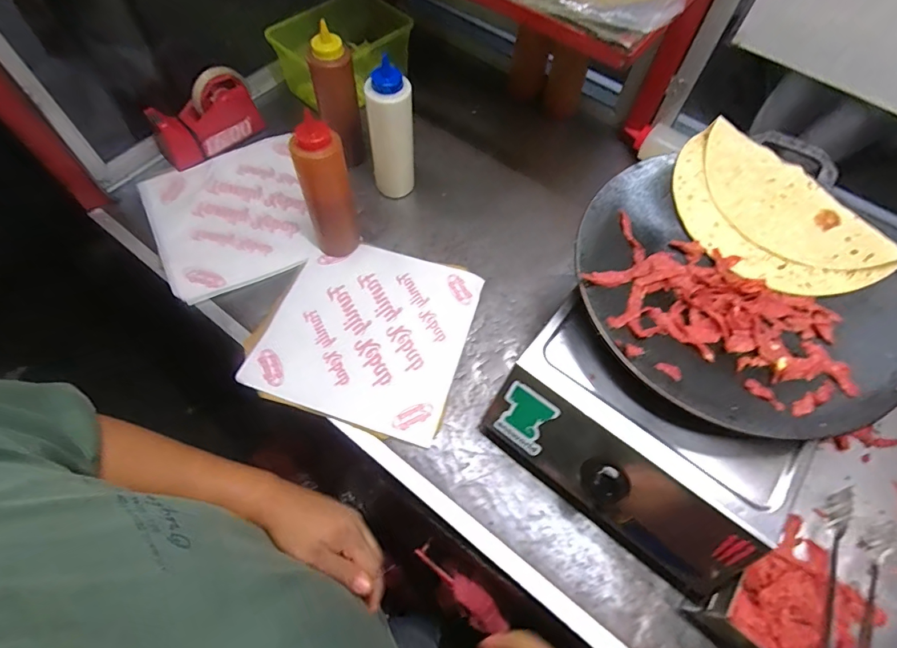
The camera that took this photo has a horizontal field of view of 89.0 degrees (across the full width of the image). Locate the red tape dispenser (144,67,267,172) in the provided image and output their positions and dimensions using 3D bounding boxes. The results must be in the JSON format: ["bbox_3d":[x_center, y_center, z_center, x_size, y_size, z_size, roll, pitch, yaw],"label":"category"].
[{"bbox_3d":[-0.378,-0.320,0.710,0.158,0.095,0.055,-25,67,-14],"label":"red tape dispenser"}]

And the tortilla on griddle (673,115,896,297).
[{"bbox_3d":[0.350,-0.117,0.497,0.133,0.033,0.235,-40,73,-20],"label":"tortilla on griddle"}]

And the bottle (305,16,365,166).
[{"bbox_3d":[-0.158,-0.316,0.660,0.049,0.176,0.052,1,63,-2],"label":"bottle"}]

